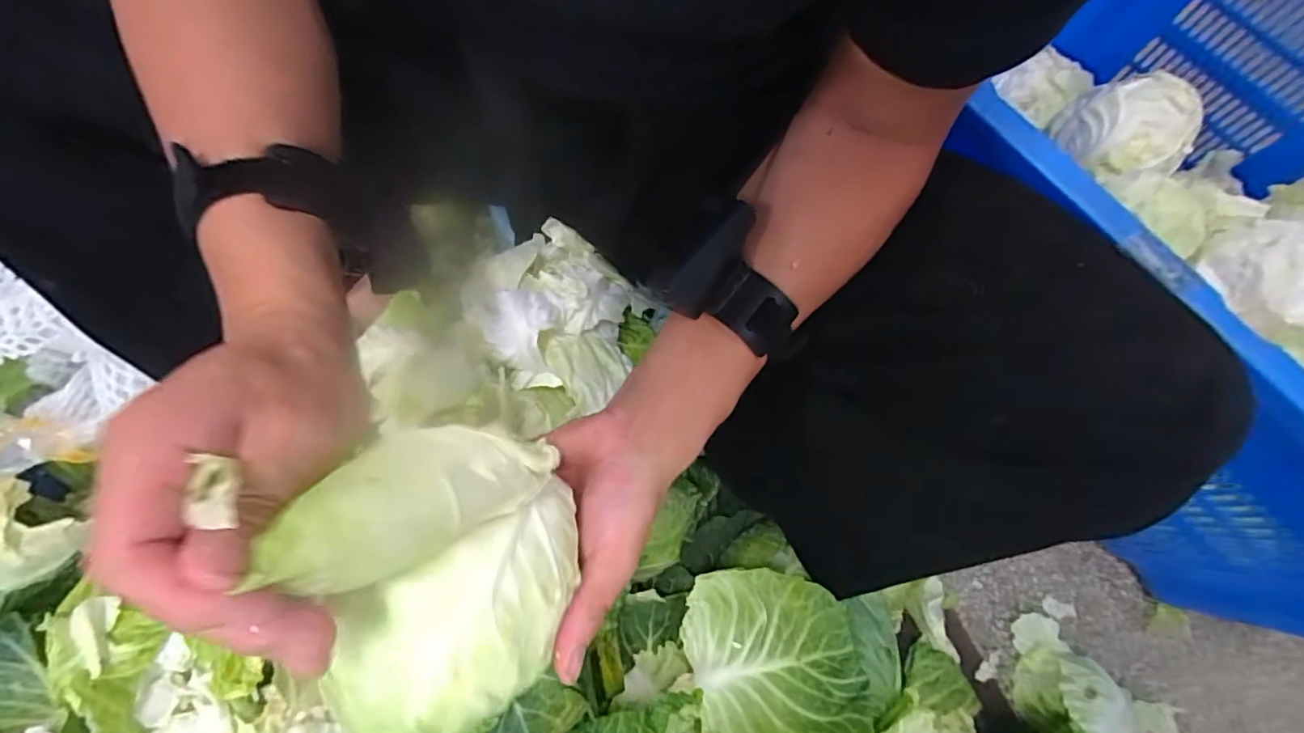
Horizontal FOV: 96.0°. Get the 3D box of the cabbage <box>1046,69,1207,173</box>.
[{"bbox_3d":[0.505,-0.255,0.636,0.114,0.084,0.112,0,75,0],"label":"cabbage"}]

